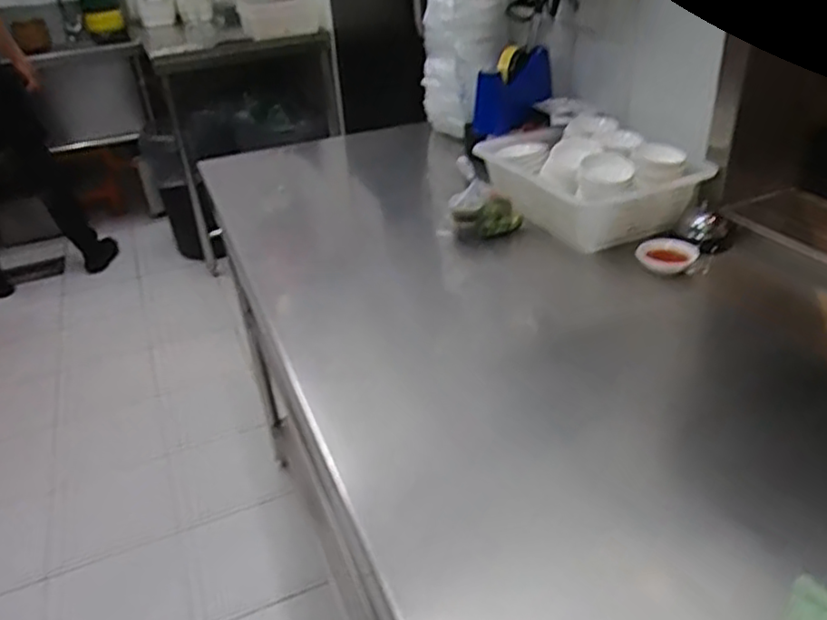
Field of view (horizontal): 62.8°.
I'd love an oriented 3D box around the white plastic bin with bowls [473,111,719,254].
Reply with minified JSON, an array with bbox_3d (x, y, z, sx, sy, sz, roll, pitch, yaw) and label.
[{"bbox_3d":[0.257,-0.203,1.032,0.221,0.107,0.306,-15,33,-17],"label":"white plastic bin with bowls"}]

